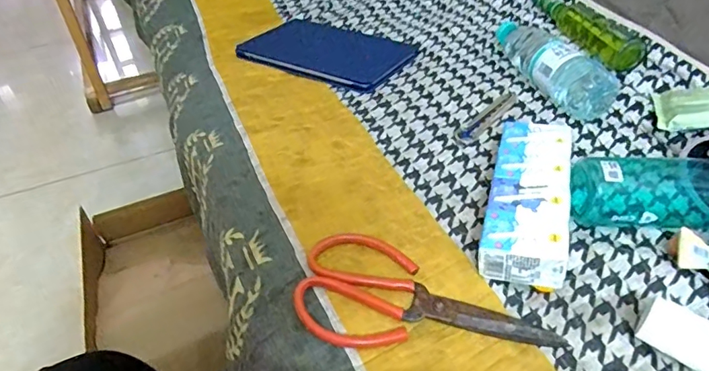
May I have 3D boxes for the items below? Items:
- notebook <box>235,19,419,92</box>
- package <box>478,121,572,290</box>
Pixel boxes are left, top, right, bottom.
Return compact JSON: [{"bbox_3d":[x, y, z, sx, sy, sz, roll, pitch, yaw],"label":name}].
[{"bbox_3d":[-0.040,-0.215,0.781,0.253,0.012,0.175,23,49,24],"label":"notebook"},{"bbox_3d":[0.176,0.006,0.499,0.073,0.044,0.207,11,45,15],"label":"package"}]

